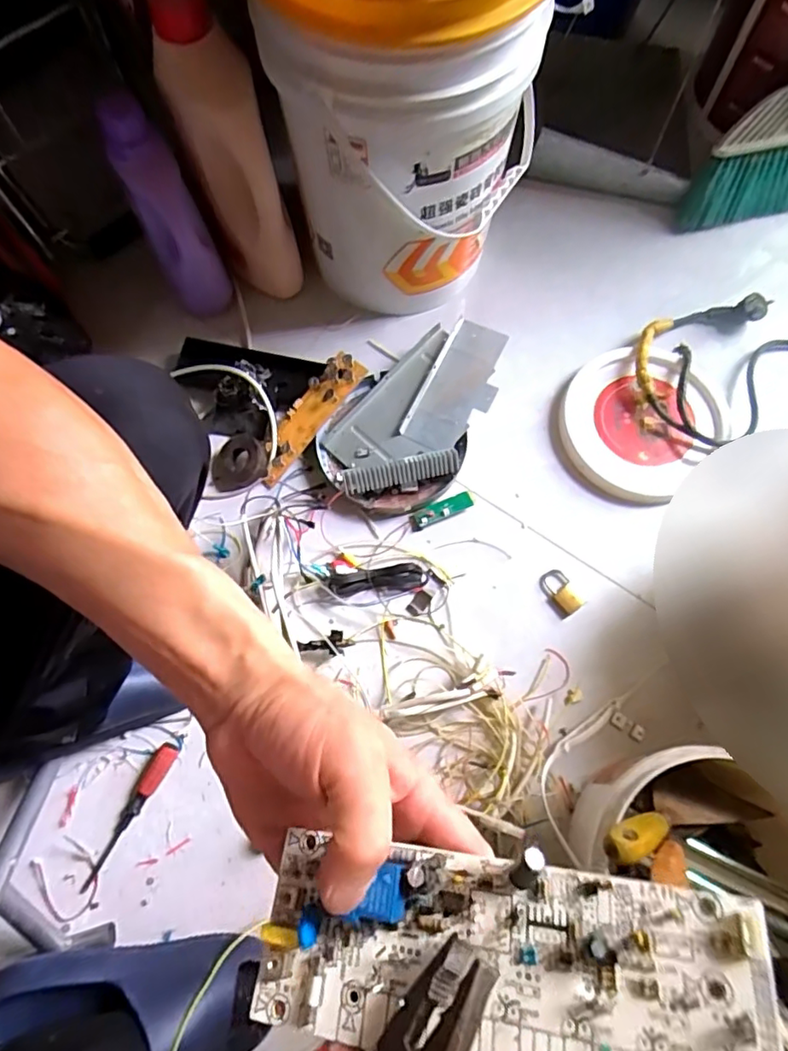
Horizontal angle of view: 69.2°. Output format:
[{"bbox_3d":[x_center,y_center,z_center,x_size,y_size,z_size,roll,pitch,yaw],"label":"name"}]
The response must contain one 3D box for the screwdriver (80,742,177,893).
[{"bbox_3d":[-0.299,0.325,0.639,0.025,0.019,0.166,28,74,9],"label":"screwdriver"}]

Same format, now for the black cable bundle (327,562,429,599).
[{"bbox_3d":[-0.020,0.070,0.720,0.121,0.016,0.035,-11,72,-3],"label":"black cable bundle"}]

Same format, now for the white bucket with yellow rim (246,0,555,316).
[{"bbox_3d":[0.018,-0.481,0.654,0.275,0.483,0.261,8,72,3],"label":"white bucket with yellow rim"}]

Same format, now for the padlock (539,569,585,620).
[{"bbox_3d":[0.212,0.085,0.727,0.033,0.014,0.060,-26,73,-8],"label":"padlock"}]

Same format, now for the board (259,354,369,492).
[{"bbox_3d":[-0.121,-0.148,0.775,0.054,0.019,0.198,39,90,8],"label":"board"}]

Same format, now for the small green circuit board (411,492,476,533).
[{"bbox_3d":[0.065,-0.018,0.757,0.091,0.010,0.026,-22,73,-7],"label":"small green circuit board"}]

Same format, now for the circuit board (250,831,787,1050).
[{"bbox_3d":[0.038,0.168,0.217,0.187,0.023,0.068,-2,71,16],"label":"circuit board"}]

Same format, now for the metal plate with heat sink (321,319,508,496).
[{"bbox_3d":[0.042,-0.153,0.781,0.163,0.042,0.296,43,77,13],"label":"metal plate with heat sink"}]

